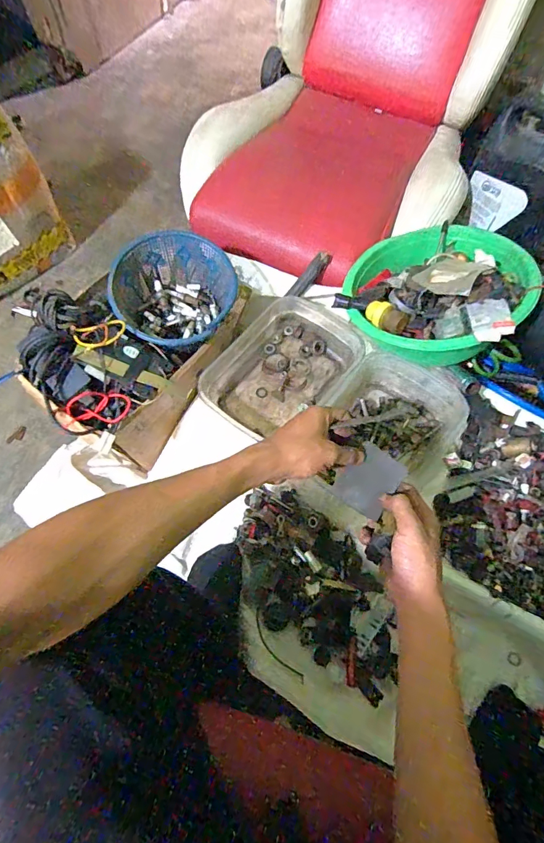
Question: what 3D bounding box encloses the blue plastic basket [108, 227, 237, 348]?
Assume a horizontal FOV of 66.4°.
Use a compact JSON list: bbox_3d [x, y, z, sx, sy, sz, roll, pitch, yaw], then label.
[{"bbox_3d":[-0.154,-0.208,0.672,0.190,0.091,0.209,-3,67,-2],"label":"blue plastic basket"}]

